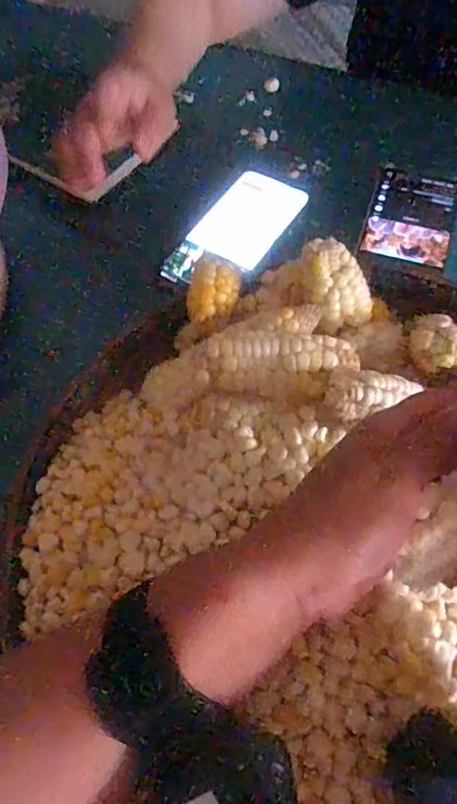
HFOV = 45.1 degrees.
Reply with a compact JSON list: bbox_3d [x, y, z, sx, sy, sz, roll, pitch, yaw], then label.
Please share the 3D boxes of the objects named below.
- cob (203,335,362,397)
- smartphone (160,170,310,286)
[{"bbox_3d":[0.032,-0.018,0.328,0.087,0.036,0.033,-5,63,1],"label":"cob"},{"bbox_3d":[0.009,-0.154,0.504,0.071,0.010,0.146,28,68,16],"label":"smartphone"}]

